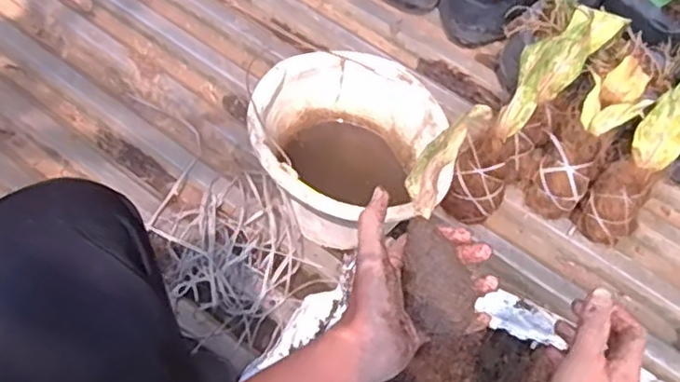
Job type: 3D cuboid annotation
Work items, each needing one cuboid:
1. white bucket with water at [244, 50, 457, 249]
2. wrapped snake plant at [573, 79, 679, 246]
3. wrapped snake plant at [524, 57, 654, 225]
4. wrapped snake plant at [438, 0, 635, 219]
[{"bbox_3d":[0.003,-0.055,0.863,0.222,0.193,0.217,1,64,-1],"label":"white bucket with water"},{"bbox_3d":[0.424,-0.063,0.870,0.075,0.070,0.299,34,90,14],"label":"wrapped snake plant"},{"bbox_3d":[0.339,-0.079,0.883,0.082,0.064,0.254,33,99,14],"label":"wrapped snake plant"},{"bbox_3d":[0.247,-0.111,0.863,0.079,0.076,0.340,36,96,15],"label":"wrapped snake plant"}]

